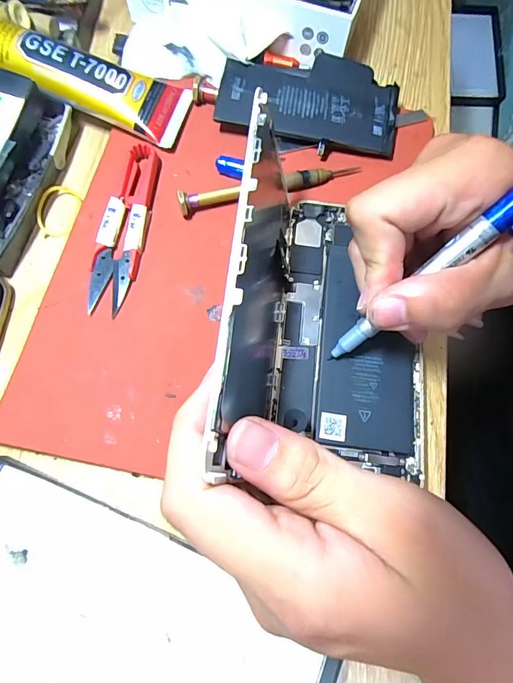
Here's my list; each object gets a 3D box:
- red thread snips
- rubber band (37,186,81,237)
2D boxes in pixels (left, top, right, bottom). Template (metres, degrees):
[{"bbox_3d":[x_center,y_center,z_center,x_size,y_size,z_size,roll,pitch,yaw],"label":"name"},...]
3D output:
[{"bbox_3d":[-0.072,-0.064,0.217,0.023,0.009,0.099,10,73,1],"label":"red thread snips"},{"bbox_3d":[-0.116,-0.077,0.230,0.021,0.004,0.032,15,77,-22],"label":"rubber band"}]

